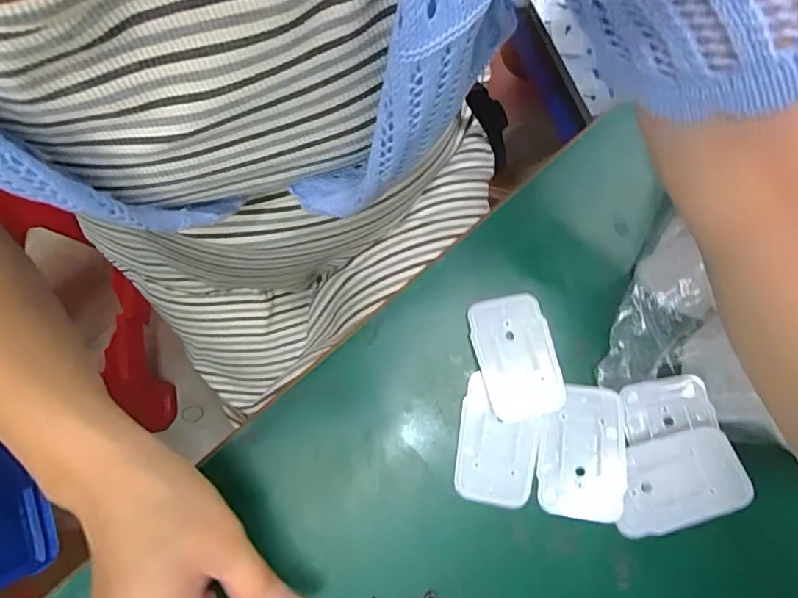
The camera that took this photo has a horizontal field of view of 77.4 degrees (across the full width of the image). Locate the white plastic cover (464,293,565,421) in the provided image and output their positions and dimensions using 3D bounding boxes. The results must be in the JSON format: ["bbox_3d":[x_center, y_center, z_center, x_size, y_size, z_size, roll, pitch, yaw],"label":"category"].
[{"bbox_3d":[0.068,0.033,0.289,0.044,0.004,0.071,-10,78,-4],"label":"white plastic cover"}]

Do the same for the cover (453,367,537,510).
[{"bbox_3d":[0.055,0.080,0.280,0.043,0.004,0.066,10,78,1],"label":"cover"}]

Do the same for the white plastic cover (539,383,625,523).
[{"bbox_3d":[0.102,0.085,0.276,0.045,0.008,0.070,7,78,0],"label":"white plastic cover"}]

